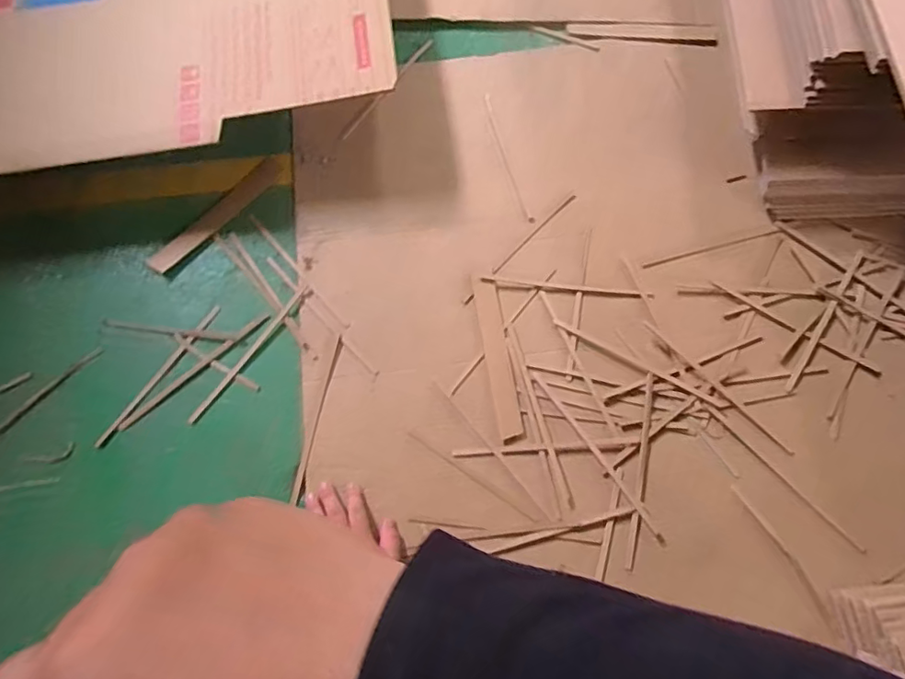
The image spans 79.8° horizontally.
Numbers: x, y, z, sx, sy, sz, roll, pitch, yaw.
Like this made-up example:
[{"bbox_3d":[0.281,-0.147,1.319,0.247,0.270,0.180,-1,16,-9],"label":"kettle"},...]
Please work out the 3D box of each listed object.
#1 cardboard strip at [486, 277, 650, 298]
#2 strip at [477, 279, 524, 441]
[{"bbox_3d":[0.158,-0.073,0.749,0.232,0.005,0.011,6,71,4],"label":"cardboard strip"},{"bbox_3d":[0.061,0.021,0.717,0.032,0.004,0.215,-8,70,0],"label":"strip"}]

